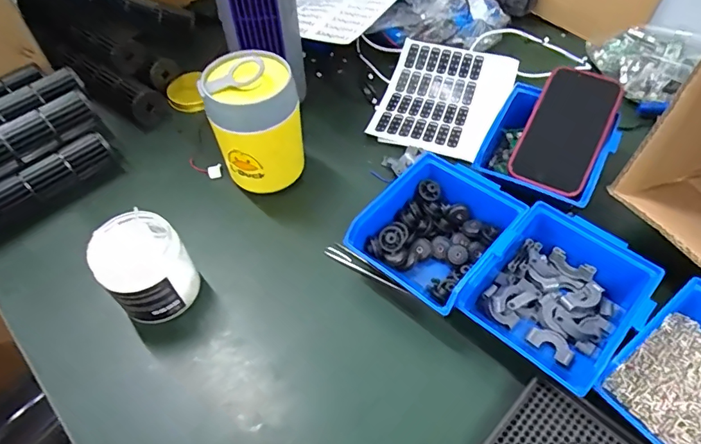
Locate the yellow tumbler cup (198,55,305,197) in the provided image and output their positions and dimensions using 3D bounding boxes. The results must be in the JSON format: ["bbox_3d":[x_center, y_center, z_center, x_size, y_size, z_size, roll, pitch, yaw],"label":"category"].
[{"bbox_3d":[-0.097,-0.093,0.508,0.090,0.148,0.081,-22,55,-14],"label":"yellow tumbler cup"}]

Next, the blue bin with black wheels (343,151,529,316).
[{"bbox_3d":[0.085,0.011,0.458,0.115,0.072,0.148,35,61,25],"label":"blue bin with black wheels"}]

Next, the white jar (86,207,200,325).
[{"bbox_3d":[-0.185,0.047,0.438,0.071,0.095,0.071,-1,53,1],"label":"white jar"}]

